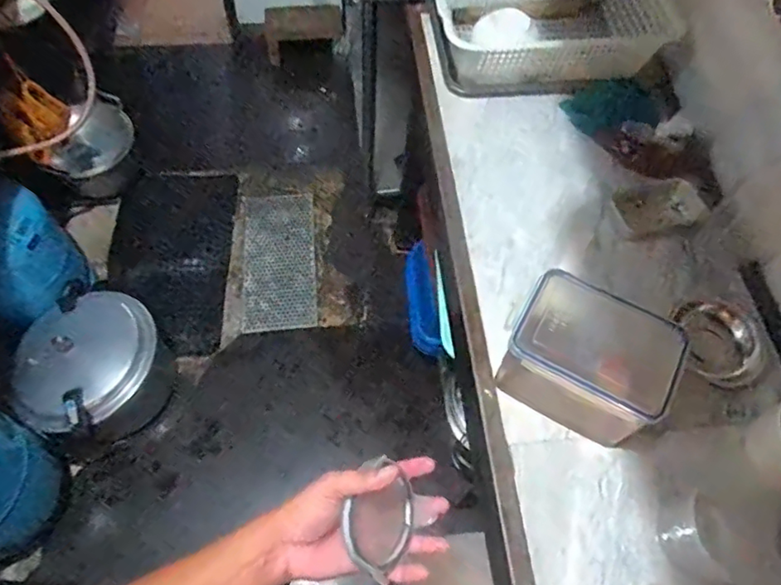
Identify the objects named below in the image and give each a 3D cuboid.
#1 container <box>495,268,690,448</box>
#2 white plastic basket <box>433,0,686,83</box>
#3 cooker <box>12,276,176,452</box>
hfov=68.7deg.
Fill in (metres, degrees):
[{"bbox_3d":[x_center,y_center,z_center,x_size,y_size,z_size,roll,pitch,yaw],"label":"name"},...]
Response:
[{"bbox_3d":[0.225,0.082,0.680,0.178,0.138,0.125,27,63,11],"label":"container"},{"bbox_3d":[0.270,-0.511,1.029,0.401,0.111,0.316,-5,62,-6],"label":"white plastic basket"},{"bbox_3d":[-0.732,0.198,1.443,0.304,0.293,0.365,18,62,6],"label":"cooker"}]

